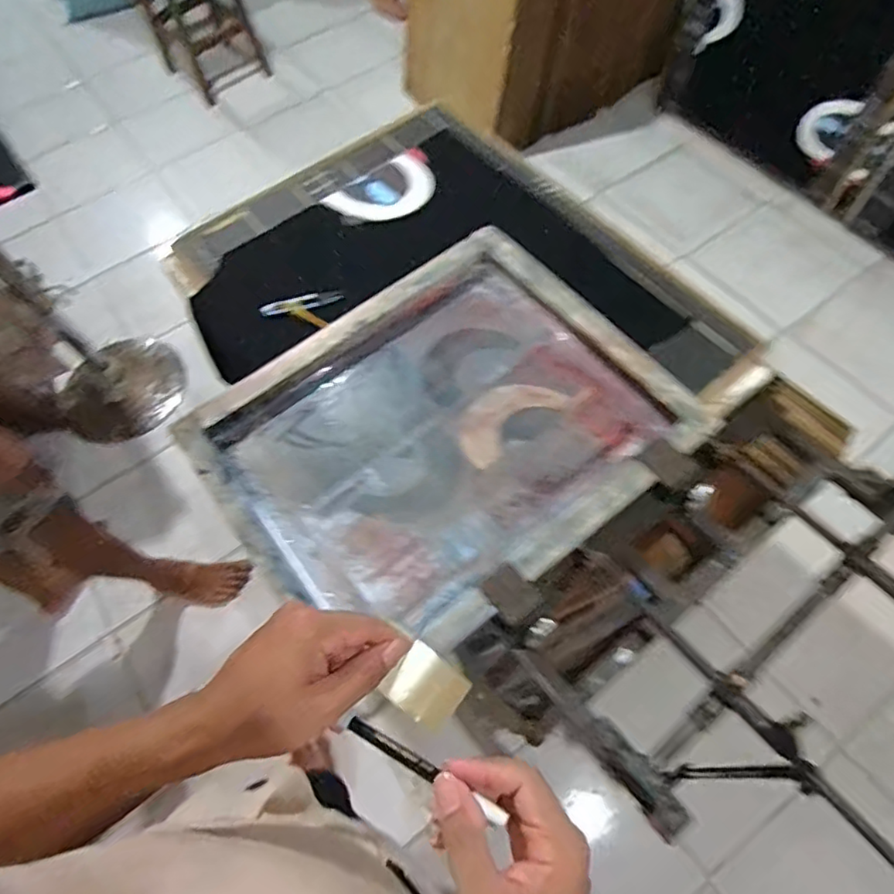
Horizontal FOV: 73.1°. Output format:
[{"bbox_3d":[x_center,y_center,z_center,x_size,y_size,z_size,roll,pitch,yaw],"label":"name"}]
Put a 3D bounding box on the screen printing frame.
[{"bbox_3d":[-0.005,-0.025,0.813,0.559,0.044,0.460,-36,66,-15],"label":"screen printing frame"}]

